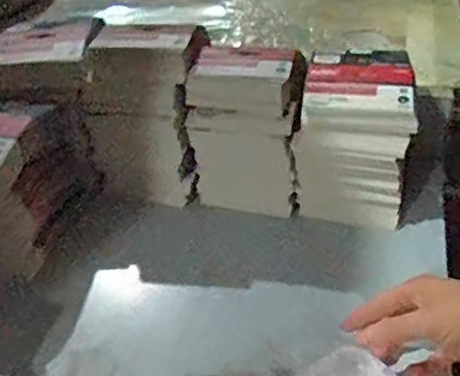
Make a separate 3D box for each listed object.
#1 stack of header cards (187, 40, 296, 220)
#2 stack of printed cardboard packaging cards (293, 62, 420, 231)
[{"bbox_3d":[0.017,-0.065,0.631,0.108,0.145,0.104,6,39,11],"label":"stack of header cards"},{"bbox_3d":[0.124,-0.043,0.603,0.111,0.138,0.070,8,40,14],"label":"stack of printed cardboard packaging cards"}]

